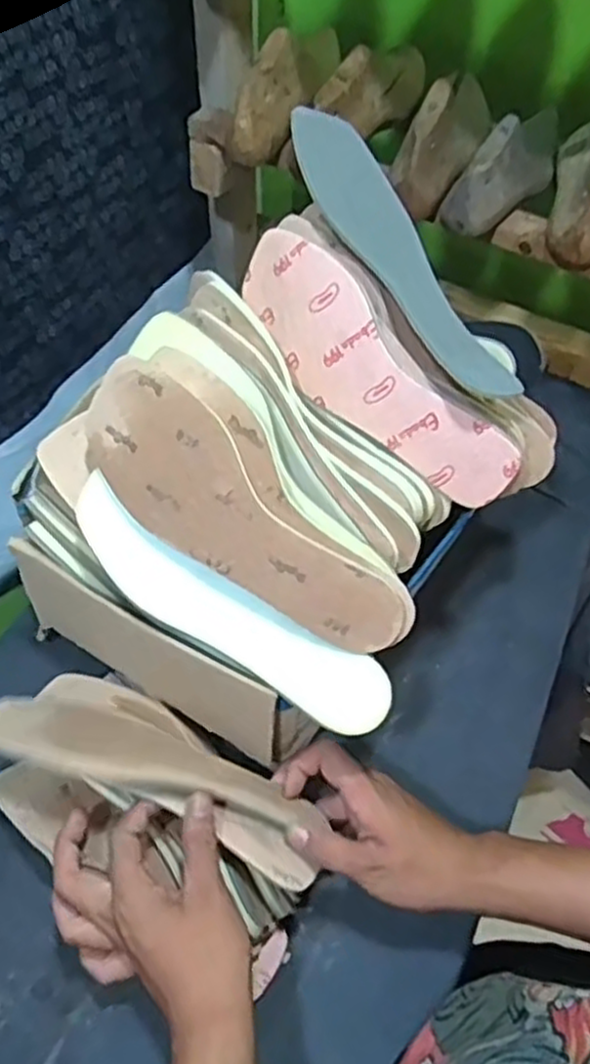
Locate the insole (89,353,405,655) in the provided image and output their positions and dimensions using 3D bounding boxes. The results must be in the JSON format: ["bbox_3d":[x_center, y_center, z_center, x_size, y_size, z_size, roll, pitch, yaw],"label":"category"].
[{"bbox_3d":[-0.040,-0.007,0.465,0.083,0.018,0.235,-44,89,17],"label":"insole"}]

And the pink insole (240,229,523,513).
[{"bbox_3d":[0.052,-0.108,0.520,0.236,0.076,0.014,47,31,2],"label":"pink insole"}]

